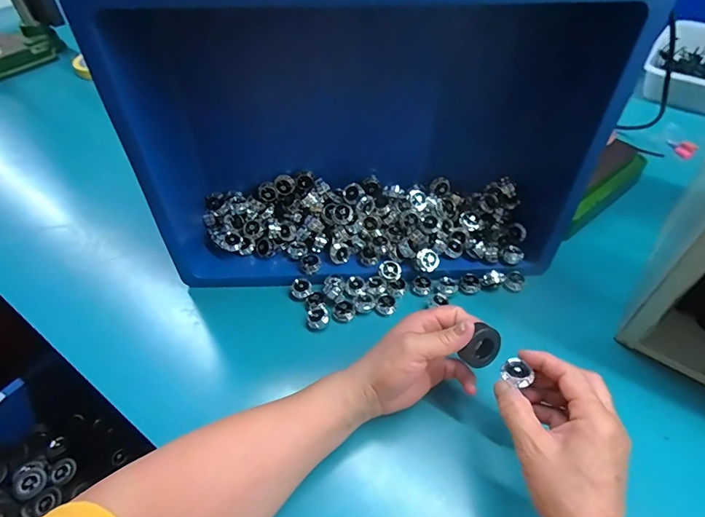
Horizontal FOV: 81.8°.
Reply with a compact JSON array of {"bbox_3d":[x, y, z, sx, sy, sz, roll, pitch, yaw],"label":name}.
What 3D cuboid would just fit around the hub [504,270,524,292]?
[{"bbox_3d":[0.199,0.028,0.498,0.021,0.014,0.023,-1,49,1],"label":"hub"}]

